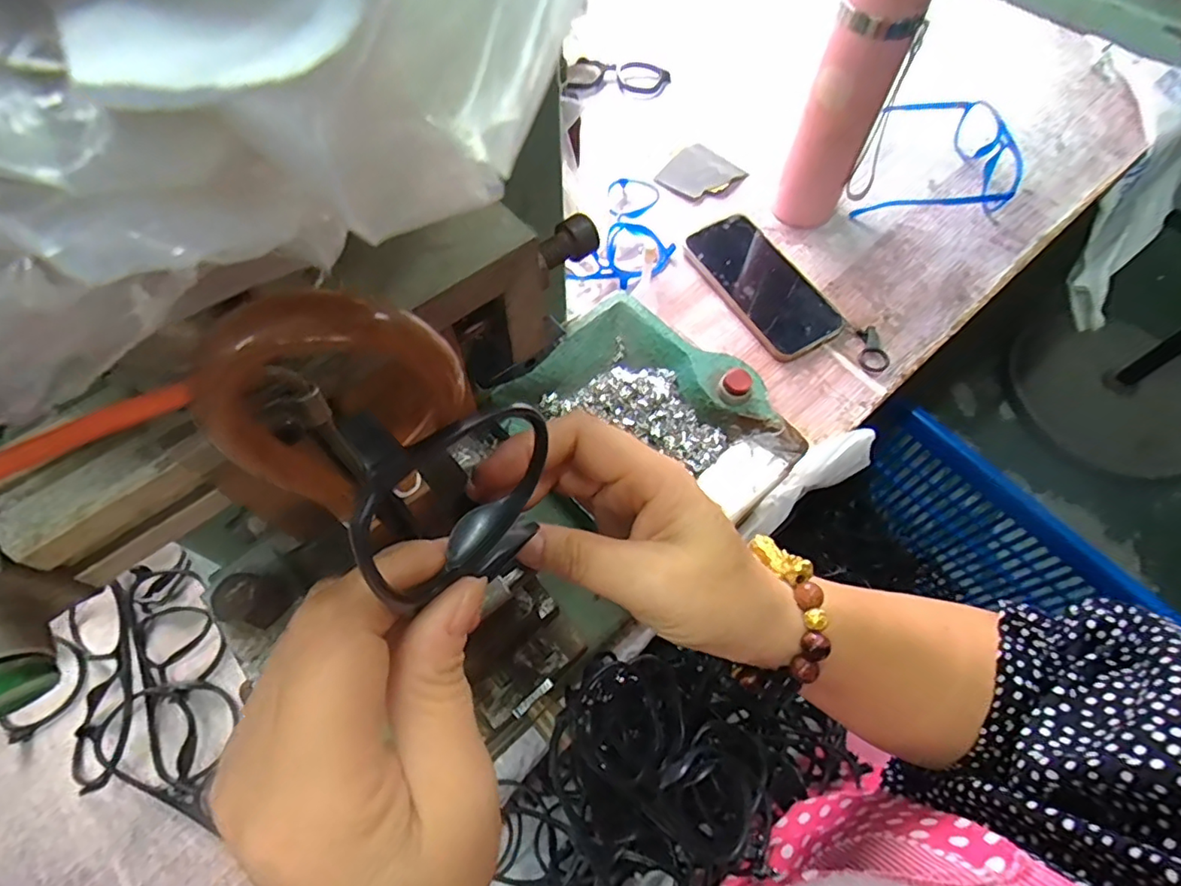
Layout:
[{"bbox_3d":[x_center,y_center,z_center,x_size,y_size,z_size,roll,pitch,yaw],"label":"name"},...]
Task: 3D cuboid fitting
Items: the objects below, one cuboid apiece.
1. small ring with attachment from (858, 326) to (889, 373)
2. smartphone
[{"bbox_3d":[0.253,-0.084,0.515,0.026,0.004,0.049,10,63,5],"label":"small ring with attachment"},{"bbox_3d":[0.163,-0.151,0.543,0.085,0.017,0.158,-27,66,-13],"label":"smartphone"}]

